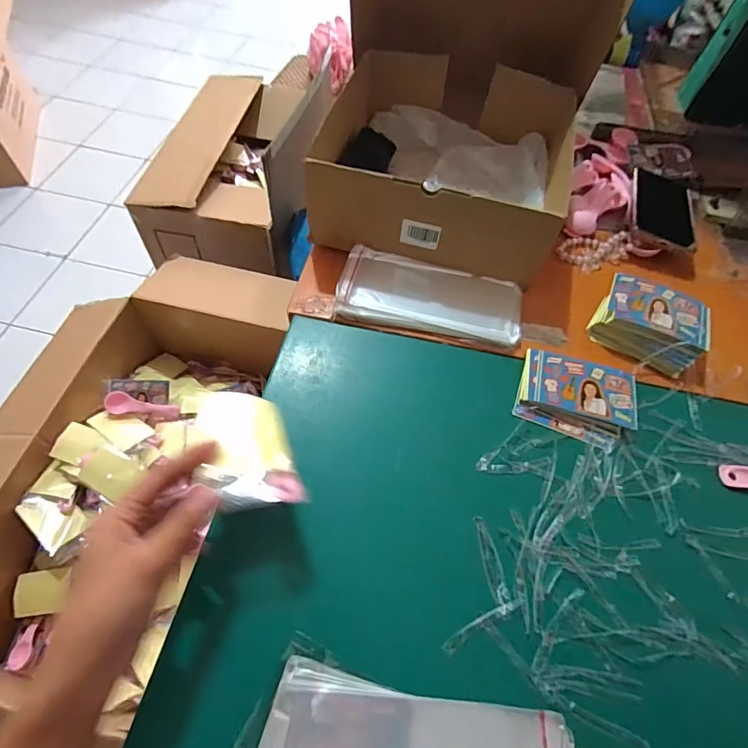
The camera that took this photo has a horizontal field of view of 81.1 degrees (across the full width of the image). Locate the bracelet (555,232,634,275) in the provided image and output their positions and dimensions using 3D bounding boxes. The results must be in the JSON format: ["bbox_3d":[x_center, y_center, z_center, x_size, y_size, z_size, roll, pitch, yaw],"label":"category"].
[{"bbox_3d":[0.267,-0.148,0.526,0.087,0.011,0.049,-8,60,-10],"label":"bracelet"}]

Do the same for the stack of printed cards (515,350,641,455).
[{"bbox_3d":[0.194,0.018,0.416,0.107,0.014,0.086,20,60,6],"label":"stack of printed cards"}]

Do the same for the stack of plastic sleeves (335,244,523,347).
[{"bbox_3d":[0.060,-0.084,0.471,0.191,0.016,0.090,10,59,3],"label":"stack of plastic sleeves"}]

